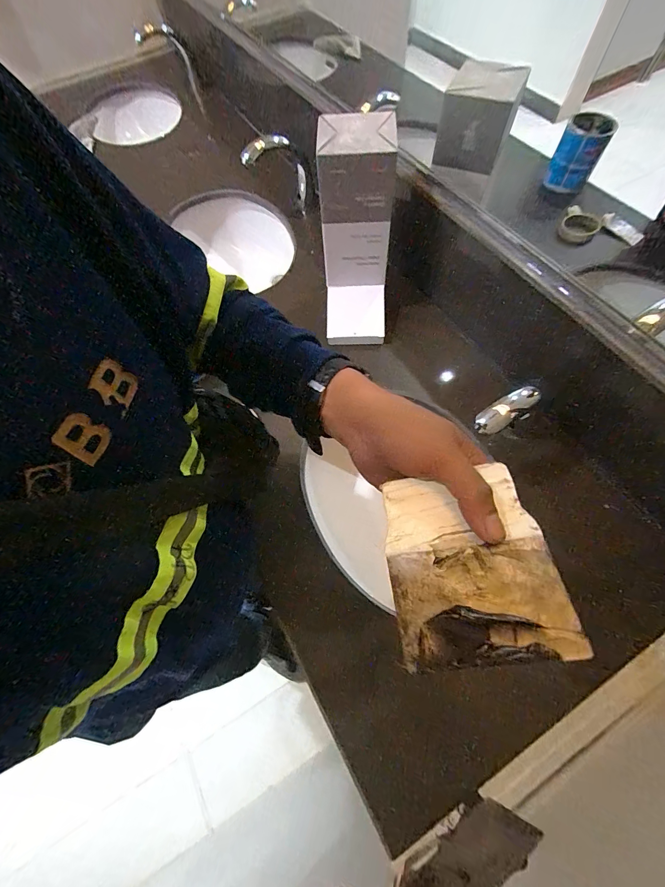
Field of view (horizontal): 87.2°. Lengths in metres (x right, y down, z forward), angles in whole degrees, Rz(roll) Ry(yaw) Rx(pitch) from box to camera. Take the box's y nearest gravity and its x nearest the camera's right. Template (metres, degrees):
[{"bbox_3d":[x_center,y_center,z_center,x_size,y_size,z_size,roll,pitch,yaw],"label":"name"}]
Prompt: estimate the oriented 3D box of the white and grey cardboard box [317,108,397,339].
[{"bbox_3d":[0.047,-0.379,0.694,0.123,0.393,0.089,2,66,4],"label":"white and grey cardboard box"}]

